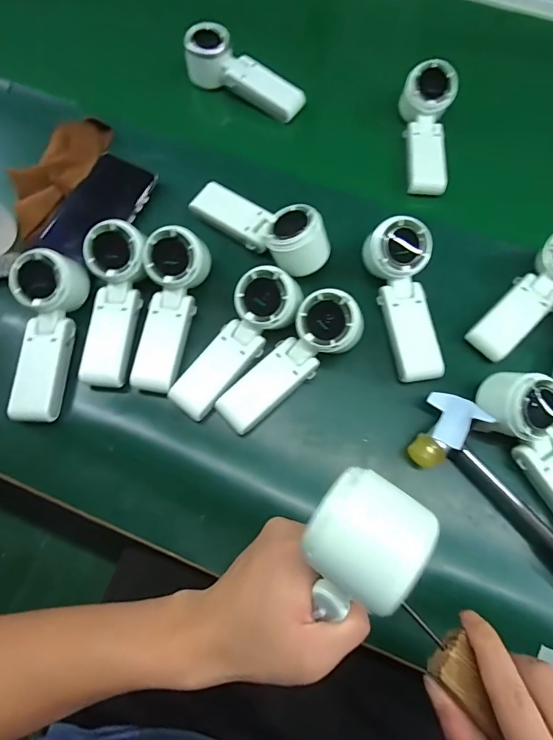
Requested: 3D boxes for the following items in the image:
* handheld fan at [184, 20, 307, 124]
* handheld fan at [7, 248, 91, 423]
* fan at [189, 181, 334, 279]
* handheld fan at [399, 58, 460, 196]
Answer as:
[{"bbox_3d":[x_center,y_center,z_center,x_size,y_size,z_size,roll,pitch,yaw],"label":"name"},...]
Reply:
[{"bbox_3d":[-0.042,-0.381,0.535,0.163,0.032,0.063,30,76,-3],"label":"handheld fan"},{"bbox_3d":[-0.231,-0.035,0.402,0.056,0.054,0.165,5,73,1],"label":"handheld fan"},{"bbox_3d":[-0.019,-0.164,0.440,0.167,0.055,0.062,40,77,11],"label":"fan"},{"bbox_3d":[0.181,-0.295,0.498,0.063,0.049,0.156,9,71,2],"label":"handheld fan"}]

